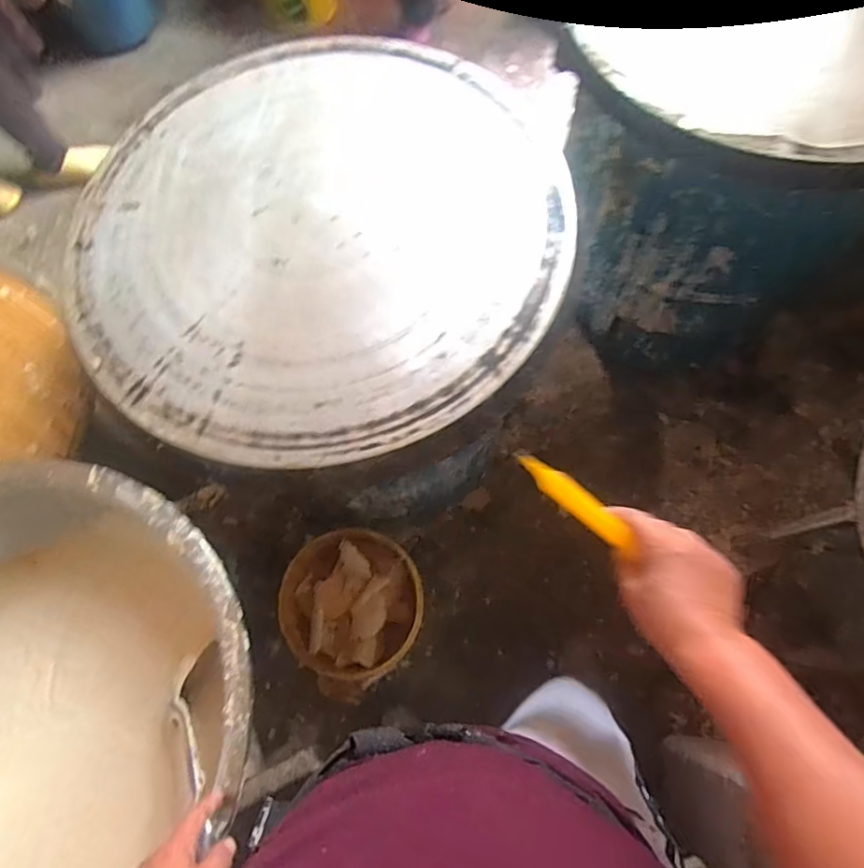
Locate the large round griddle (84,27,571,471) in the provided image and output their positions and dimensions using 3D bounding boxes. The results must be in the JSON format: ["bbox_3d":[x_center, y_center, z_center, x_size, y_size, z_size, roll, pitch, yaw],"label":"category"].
[{"bbox_3d":[-0.138,-0.266,0.675,0.580,0.026,0.610,-1,71,2],"label":"large round griddle"}]

